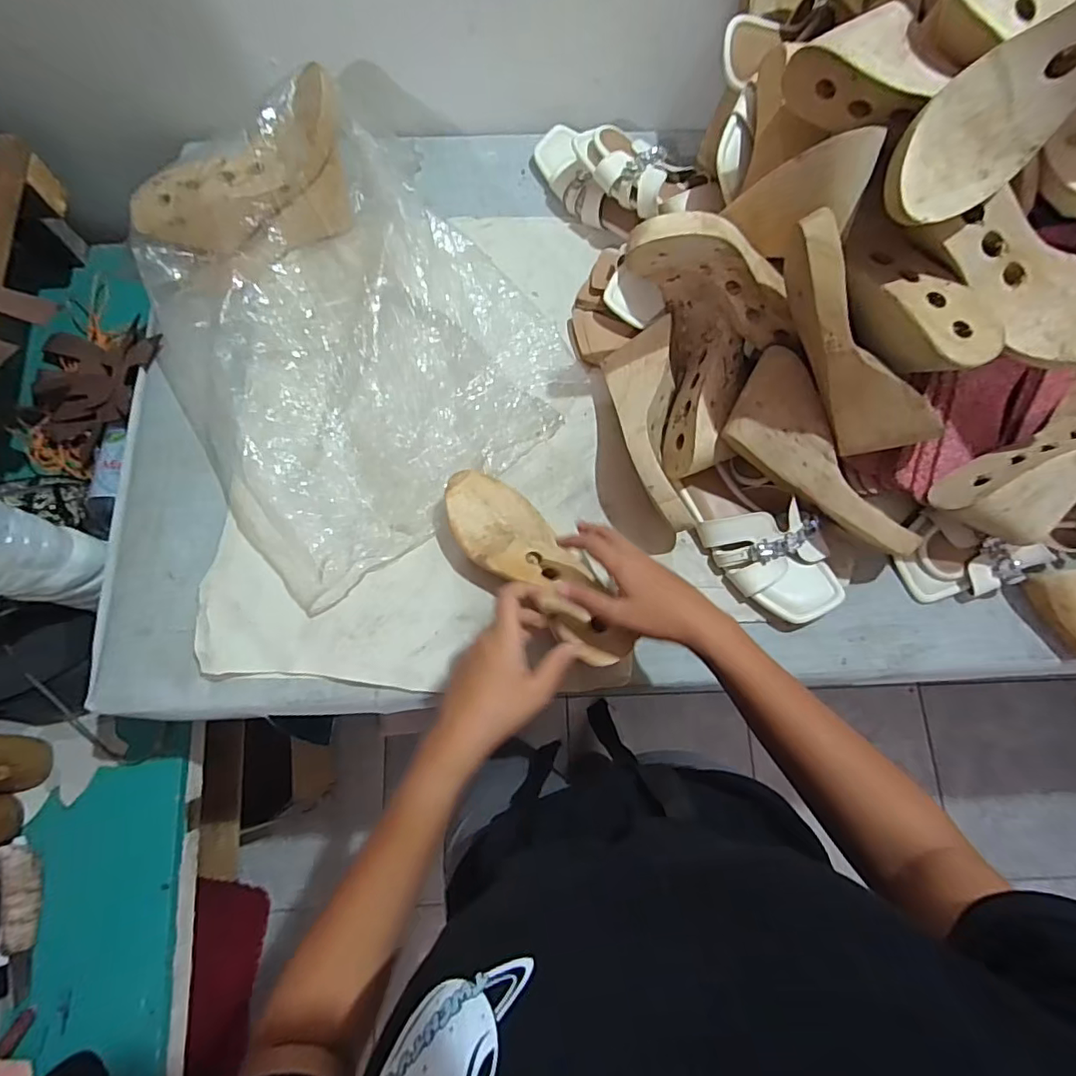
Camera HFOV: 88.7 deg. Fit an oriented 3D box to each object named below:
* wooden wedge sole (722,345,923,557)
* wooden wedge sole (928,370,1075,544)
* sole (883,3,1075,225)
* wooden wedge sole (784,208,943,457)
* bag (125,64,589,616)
[{"bbox_3d":[0.255,-0.061,0.508,0.076,0.060,0.226,-40,92,-11],"label":"wooden wedge sole"},{"bbox_3d":[0.466,-0.071,0.487,0.208,0.072,0.092,-41,78,7],"label":"wooden wedge sole"},{"bbox_3d":[0.350,-0.311,0.360,0.228,0.057,0.081,-30,71,38],"label":"sole"},{"bbox_3d":[0.252,-0.151,0.453,0.066,0.073,0.221,-50,118,-13],"label":"wooden wedge sole"},{"bbox_3d":[-0.221,-0.201,0.547,0.343,0.121,0.425,-38,78,-10],"label":"bag"}]

